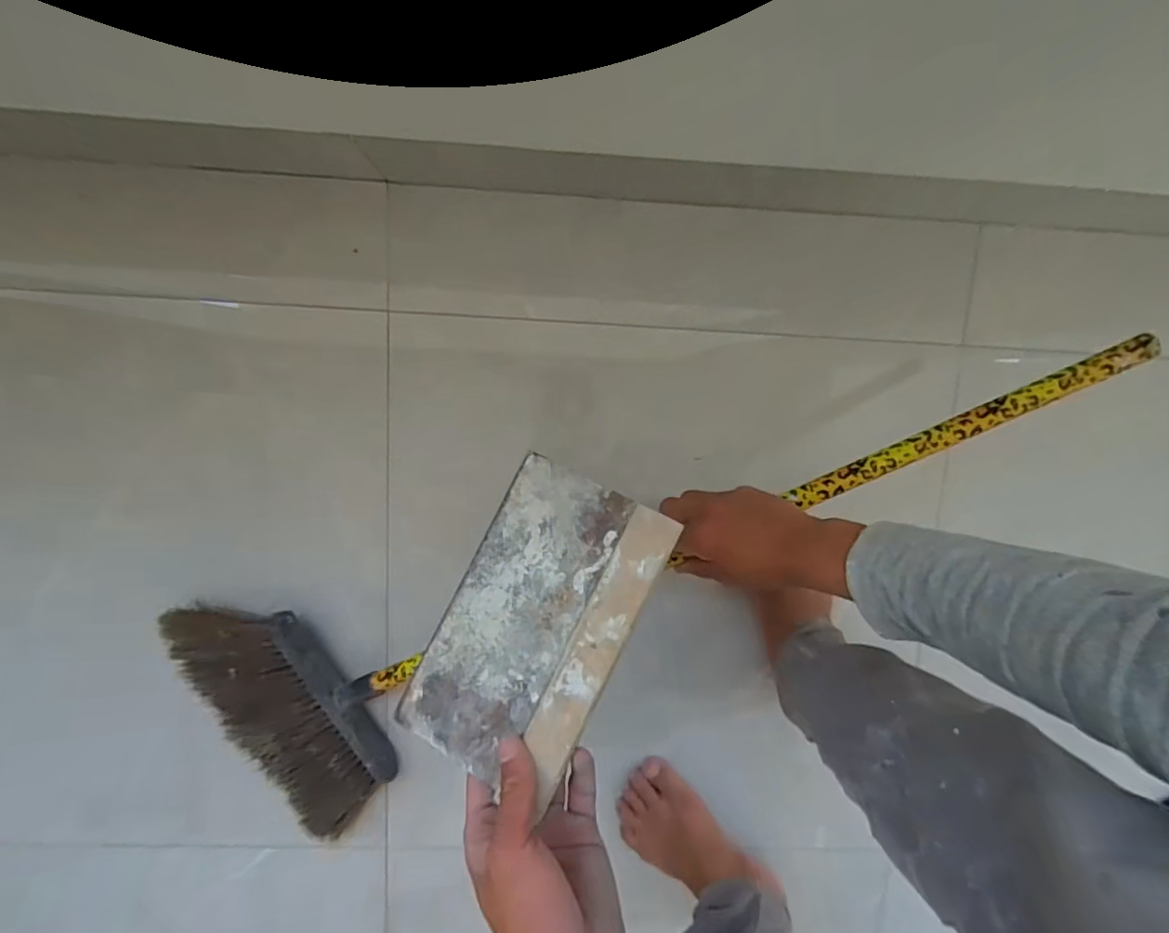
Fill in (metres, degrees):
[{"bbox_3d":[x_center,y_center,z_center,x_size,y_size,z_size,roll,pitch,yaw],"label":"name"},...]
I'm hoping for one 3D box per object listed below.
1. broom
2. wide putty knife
[{"bbox_3d":[0.048,0.113,0.499,0.892,0.061,0.273,-23,95,8],"label":"broom"},{"bbox_3d":[-0.032,0.100,0.341,0.112,0.007,0.191,26,89,19],"label":"wide putty knife"}]

